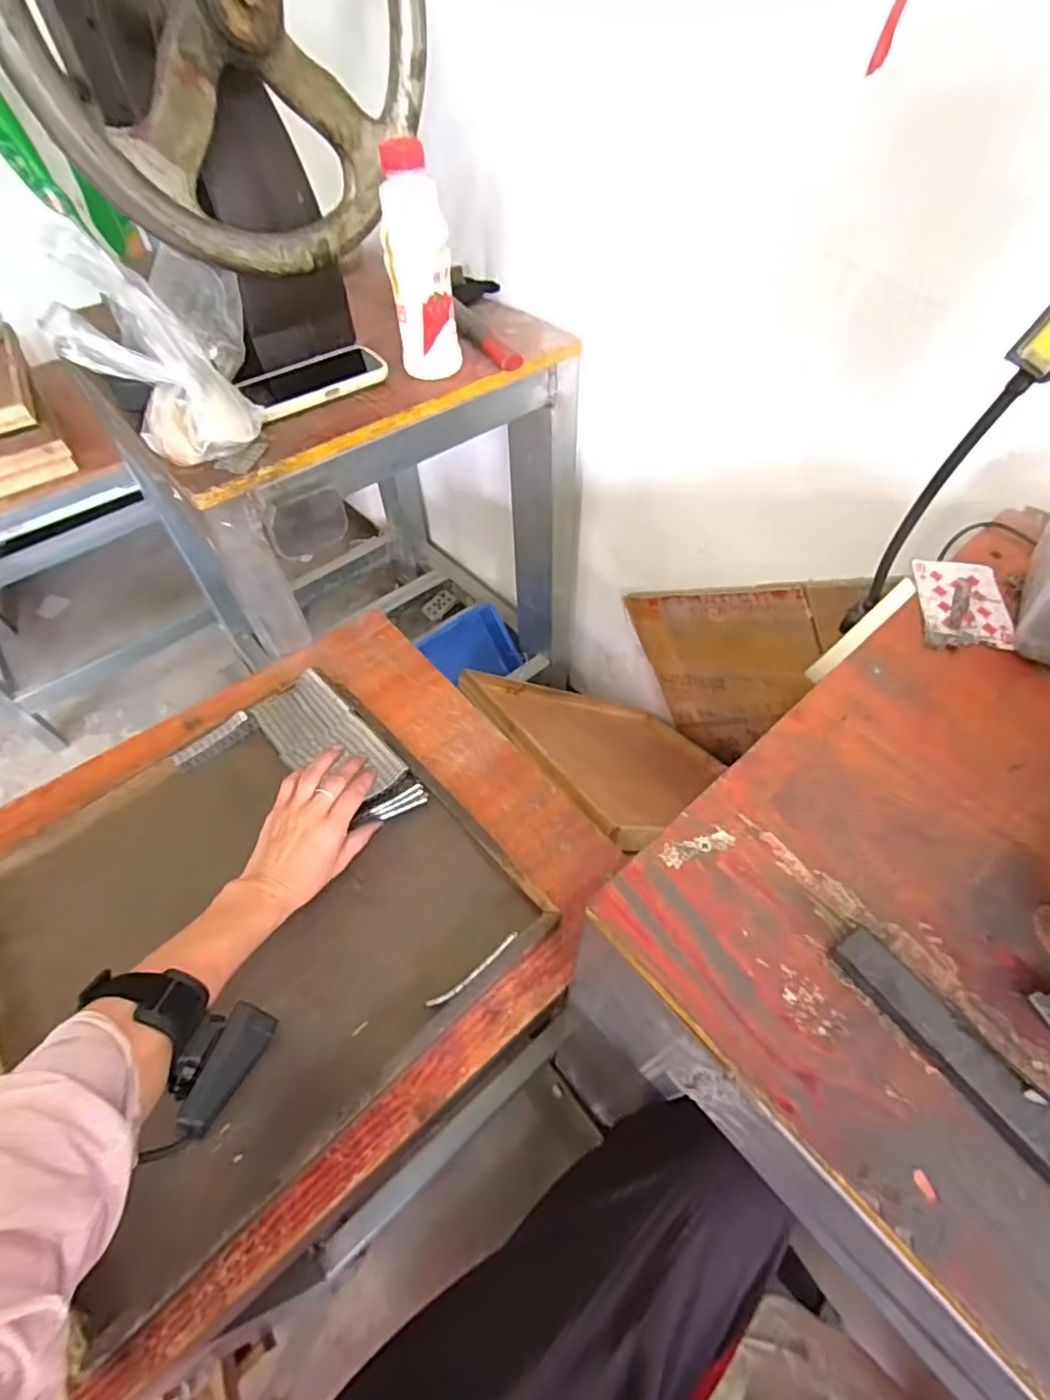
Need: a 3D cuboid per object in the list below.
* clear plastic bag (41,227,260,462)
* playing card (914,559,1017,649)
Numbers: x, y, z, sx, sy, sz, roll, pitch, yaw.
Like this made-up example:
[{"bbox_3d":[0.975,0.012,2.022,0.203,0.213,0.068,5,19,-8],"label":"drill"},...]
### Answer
[{"bbox_3d":[-0.334,-0.311,0.527,0.131,0.161,0.118,-24,56,-15],"label":"clear plastic bag"},{"bbox_3d":[0.315,-0.070,0.421,0.058,0.004,0.095,12,54,11],"label":"playing card"}]

